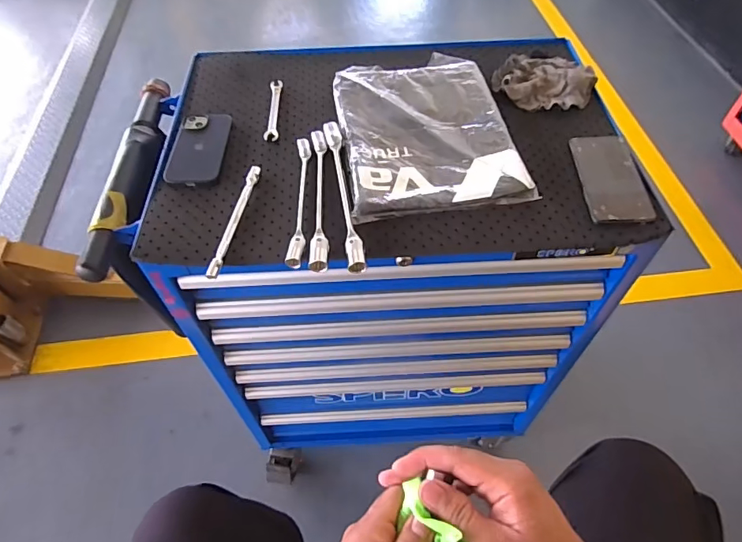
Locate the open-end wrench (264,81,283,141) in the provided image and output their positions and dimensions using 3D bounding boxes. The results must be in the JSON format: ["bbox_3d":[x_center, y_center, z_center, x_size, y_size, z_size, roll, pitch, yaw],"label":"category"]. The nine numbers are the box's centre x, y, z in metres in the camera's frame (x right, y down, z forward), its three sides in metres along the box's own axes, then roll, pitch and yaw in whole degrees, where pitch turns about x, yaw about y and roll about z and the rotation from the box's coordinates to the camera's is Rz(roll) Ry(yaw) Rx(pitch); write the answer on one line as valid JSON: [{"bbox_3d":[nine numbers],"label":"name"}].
[{"bbox_3d":[-0.153,-0.256,0.759,0.021,0.009,0.146,-4,54,-1],"label":"open-end wrench"}]

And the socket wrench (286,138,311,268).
[{"bbox_3d":[-0.093,-0.099,0.636,0.022,0.012,0.223,-1,54,1],"label":"socket wrench"}]

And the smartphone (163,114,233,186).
[{"bbox_3d":[-0.247,-0.181,0.698,0.075,0.013,0.149,1,54,3],"label":"smartphone"}]

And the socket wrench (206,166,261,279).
[{"bbox_3d":[-0.174,-0.070,0.622,0.013,0.010,0.186,6,54,6],"label":"socket wrench"}]

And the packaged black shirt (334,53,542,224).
[{"bbox_3d":[0.075,-0.215,0.711,0.235,0.020,0.327,-8,54,-4],"label":"packaged black shirt"}]

